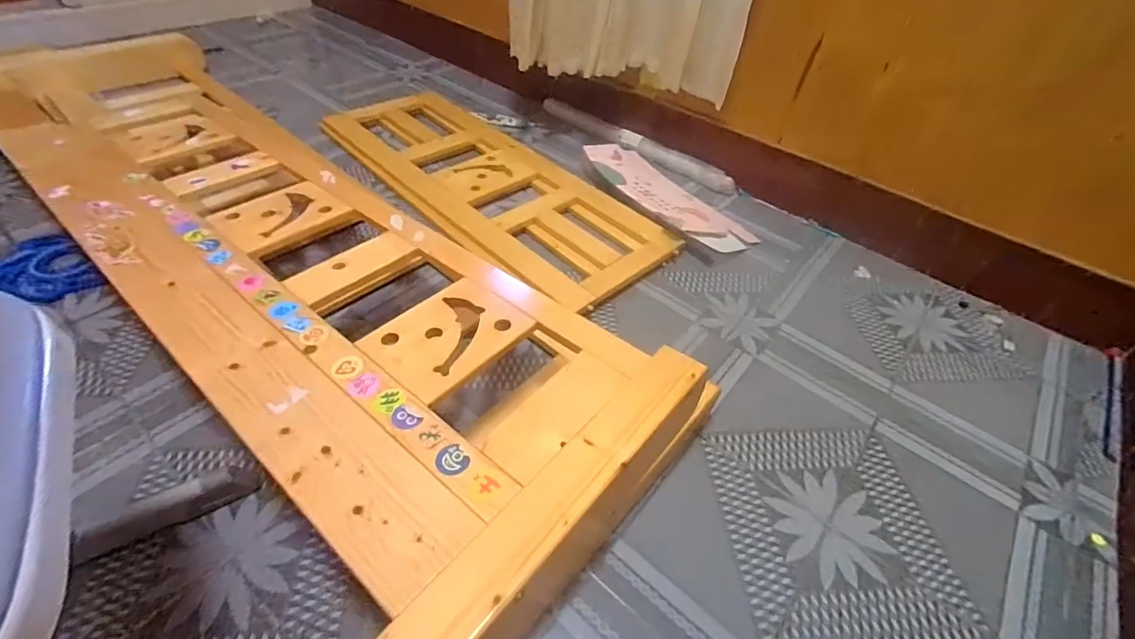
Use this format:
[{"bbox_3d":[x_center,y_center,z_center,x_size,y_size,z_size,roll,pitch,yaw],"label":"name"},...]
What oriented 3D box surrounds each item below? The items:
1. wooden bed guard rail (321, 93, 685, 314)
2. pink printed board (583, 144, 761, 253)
[{"bbox_3d":[-0.224,-0.379,1.301,1.053,0.036,0.421,39,55,25],"label":"wooden bed guard rail"},{"bbox_3d":[0.249,-0.333,1.315,0.204,0.040,0.520,-27,56,-27],"label":"pink printed board"}]

